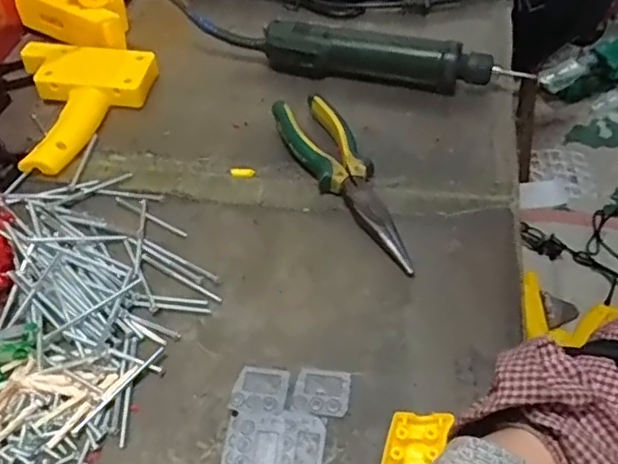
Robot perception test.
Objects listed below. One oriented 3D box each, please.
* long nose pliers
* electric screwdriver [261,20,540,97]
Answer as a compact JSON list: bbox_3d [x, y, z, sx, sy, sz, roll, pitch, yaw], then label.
[{"bbox_3d":[0.029,-0.045,0.475,0.049,0.024,0.197,-20,53,-16],"label":"long nose pliers"},{"bbox_3d":[0.074,-0.166,0.554,0.235,0.039,0.032,12,51,10],"label":"electric screwdriver"}]

